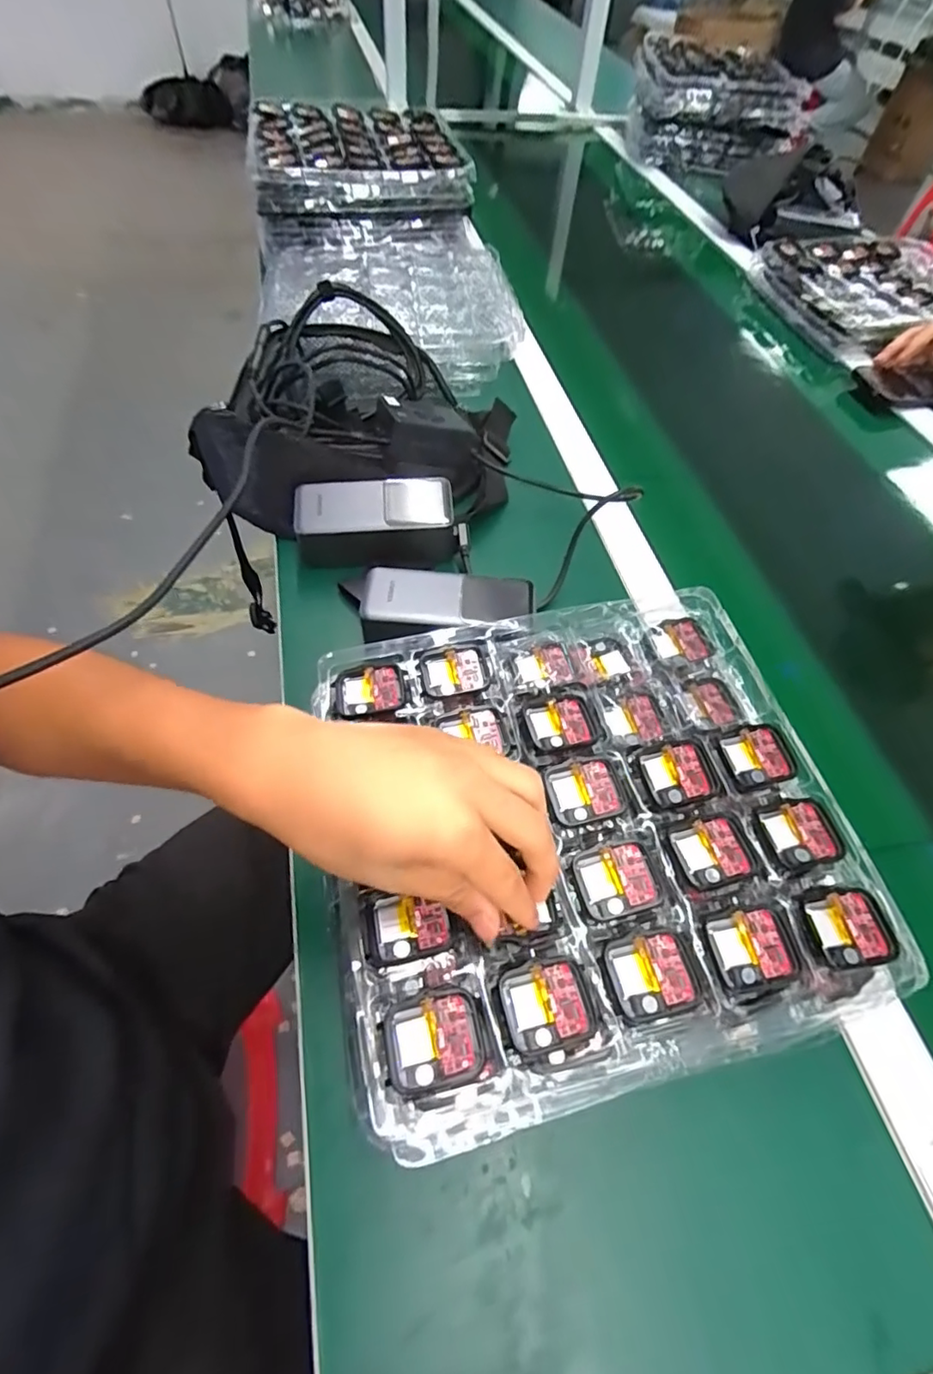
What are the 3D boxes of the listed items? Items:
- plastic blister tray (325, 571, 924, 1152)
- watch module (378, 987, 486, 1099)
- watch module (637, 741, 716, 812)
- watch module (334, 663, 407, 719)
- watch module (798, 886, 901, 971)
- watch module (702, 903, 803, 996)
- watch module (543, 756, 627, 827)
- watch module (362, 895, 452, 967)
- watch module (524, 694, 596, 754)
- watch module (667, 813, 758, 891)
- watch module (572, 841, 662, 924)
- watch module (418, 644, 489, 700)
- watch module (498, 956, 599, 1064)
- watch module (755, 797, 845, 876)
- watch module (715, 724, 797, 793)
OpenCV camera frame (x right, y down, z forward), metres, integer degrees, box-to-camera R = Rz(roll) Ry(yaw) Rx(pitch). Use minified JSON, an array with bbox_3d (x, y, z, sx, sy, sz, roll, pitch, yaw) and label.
[{"bbox_3d":[0.068,0.068,0.339,0.284,0.022,0.269,-9,58,-10],"label":"plastic blister tray"},{"bbox_3d":[-0.015,0.160,0.264,0.044,0.007,0.038,-10,58,-10],"label":"watch module"},{"bbox_3d":[0.124,0.051,0.343,0.042,0.008,0.036,-12,59,-11],"label":"watch module"},{"bbox_3d":[-0.062,0.003,0.377,0.044,0.011,0.032,-9,58,-10],"label":"watch module"},{"bbox_3d":[0.199,0.124,0.304,0.042,0.004,0.039,-6,58,-8],"label":"watch module"},{"bbox_3d":[0.143,0.131,0.293,0.041,0.004,0.037,-7,58,-9],"label":"watch module"},{"bbox_3d":[0.069,0.060,0.339,0.042,0.006,0.036,-8,58,-9],"label":"watch module"},{"bbox_3d":[-0.030,0.120,0.293,0.042,0.007,0.032,-7,58,-9],"label":"watch module"},{"bbox_3d":[0.059,0.023,0.362,0.044,0.005,0.036,-14,59,-13],"label":"watch module"},{"bbox_3d":[0.134,0.089,0.319,0.041,0.004,0.036,-10,58,-10],"label":"watch module"},{"bbox_3d":[0.081,0.102,0.308,0.041,0.004,0.036,-11,59,-11],"label":"watch module"},{"bbox_3d":[-0.008,-0.009,0.381,0.043,0.004,0.039,-10,58,-10],"label":"watch module"},{"bbox_3d":[0.039,0.152,0.277,0.043,0.005,0.040,-10,58,-10],"label":"watch module"},{"bbox_3d":[0.188,0.083,0.330,0.041,0.005,0.040,-6,58,-8],"label":"watch module"},{"bbox_3d":[0.177,0.043,0.358,0.041,0.006,0.037,-9,58,-10],"label":"watch module"}]

